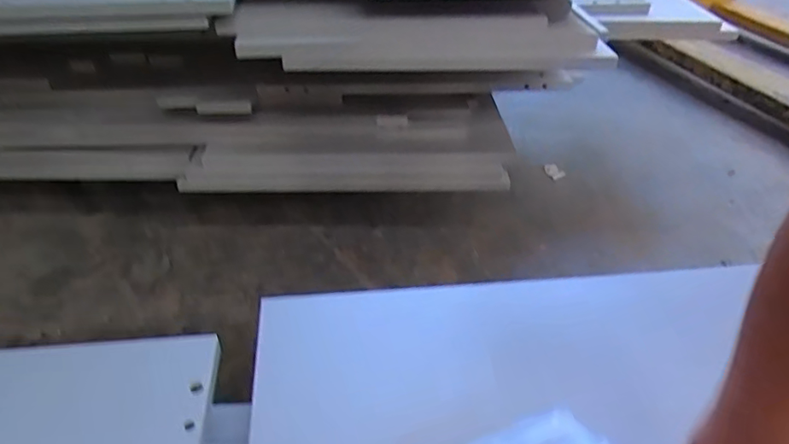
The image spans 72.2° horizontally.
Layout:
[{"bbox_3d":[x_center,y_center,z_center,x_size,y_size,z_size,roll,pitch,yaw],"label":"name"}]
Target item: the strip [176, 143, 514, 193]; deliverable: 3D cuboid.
[{"bbox_3d":[-0.074,-0.088,0.885,0.520,0.077,0.027,0,7,-6],"label":"strip"}]

